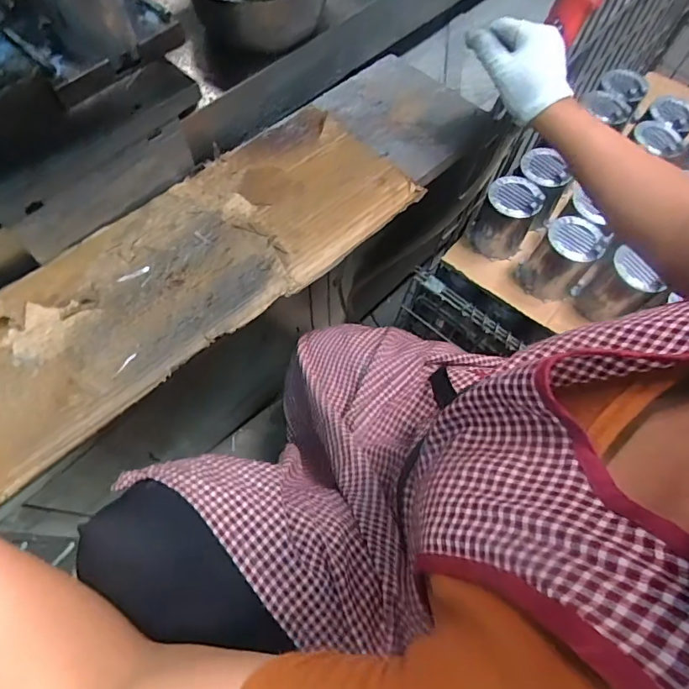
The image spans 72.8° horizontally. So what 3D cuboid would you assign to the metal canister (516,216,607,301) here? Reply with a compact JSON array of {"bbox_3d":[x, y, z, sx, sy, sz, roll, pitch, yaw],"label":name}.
[{"bbox_3d":[0.348,-0.138,0.762,0.087,0.125,0.085,1,65,-2],"label":"metal canister"}]

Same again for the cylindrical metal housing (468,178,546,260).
[{"bbox_3d":[0.275,-0.217,0.798,0.091,0.121,0.086,1,65,-2],"label":"cylindrical metal housing"}]

